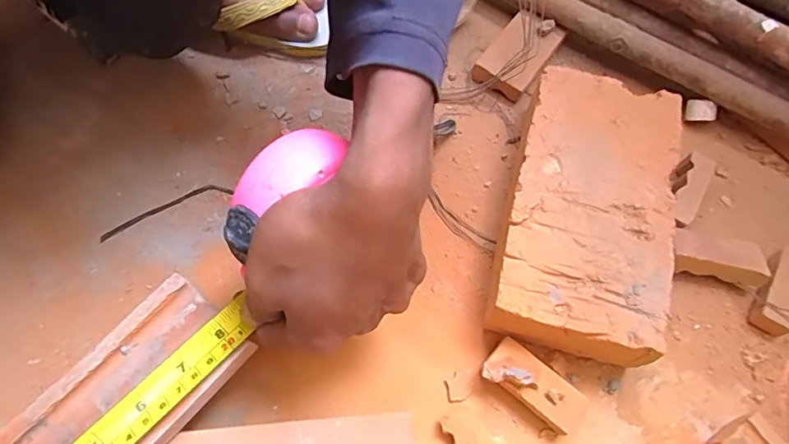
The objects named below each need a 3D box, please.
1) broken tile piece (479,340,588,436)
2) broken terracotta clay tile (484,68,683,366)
[{"bbox_3d":[0.085,0.101,0.297,0.062,0.027,0.029,37,70,14],"label":"broken tile piece"},{"bbox_3d":[0.128,-0.007,0.331,0.098,0.054,0.186,15,67,6],"label":"broken terracotta clay tile"}]

